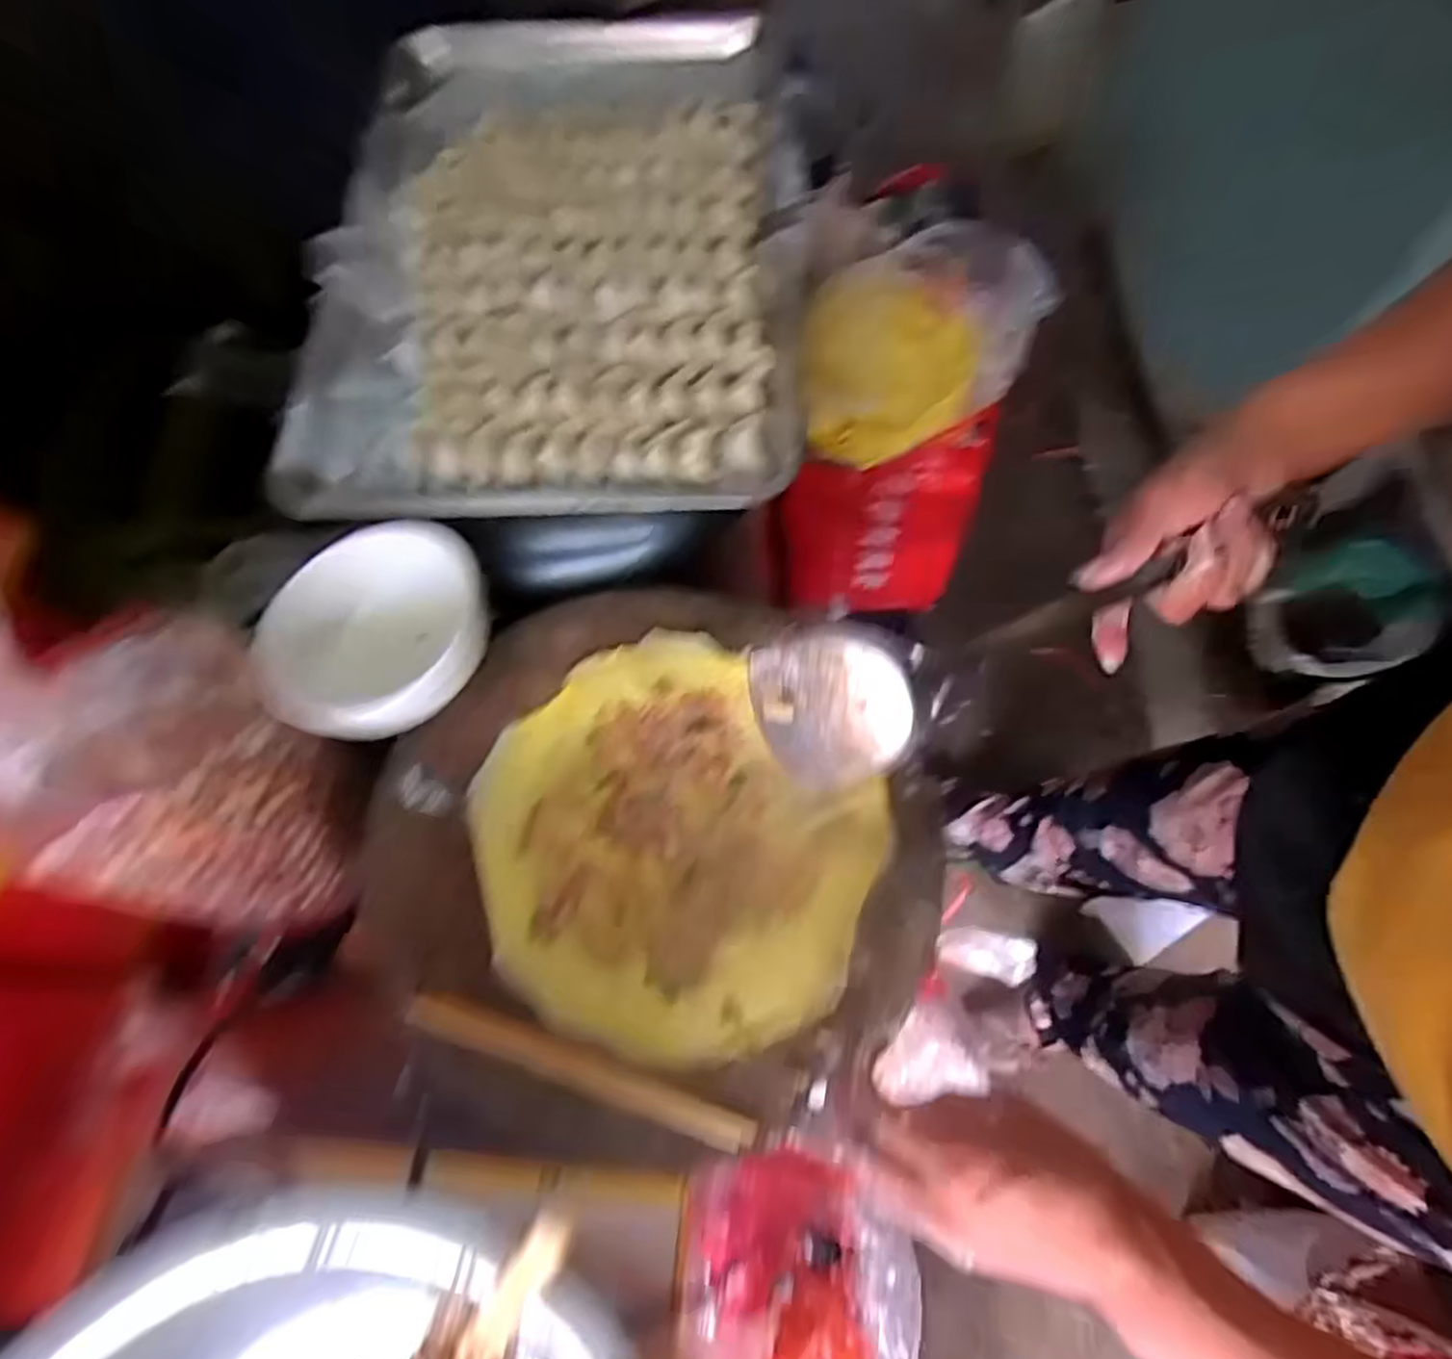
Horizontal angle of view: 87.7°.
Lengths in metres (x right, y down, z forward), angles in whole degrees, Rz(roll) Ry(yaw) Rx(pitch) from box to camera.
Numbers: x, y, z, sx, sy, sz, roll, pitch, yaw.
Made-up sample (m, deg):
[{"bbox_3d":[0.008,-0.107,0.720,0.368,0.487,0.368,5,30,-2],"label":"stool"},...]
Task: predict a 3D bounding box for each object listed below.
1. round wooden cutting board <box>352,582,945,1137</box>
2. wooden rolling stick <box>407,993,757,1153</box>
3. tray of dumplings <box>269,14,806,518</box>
[{"bbox_3d":[-0.033,0.084,0.508,0.353,0.042,0.314,15,68,8],"label":"round wooden cutting board"},{"bbox_3d":[-0.089,0.233,0.452,0.217,0.015,0.022,17,68,8],"label":"wooden rolling stick"},{"bbox_3d":[-0.145,-0.387,0.661,0.405,0.045,0.577,-2,67,0],"label":"tray of dumplings"}]

